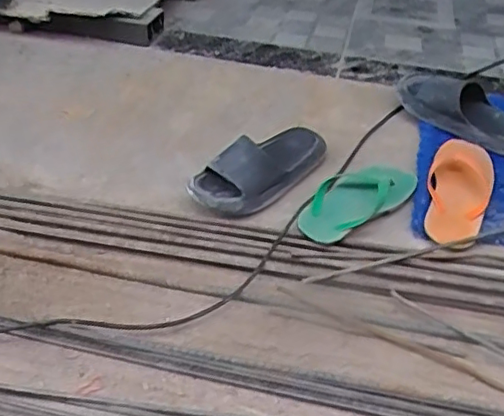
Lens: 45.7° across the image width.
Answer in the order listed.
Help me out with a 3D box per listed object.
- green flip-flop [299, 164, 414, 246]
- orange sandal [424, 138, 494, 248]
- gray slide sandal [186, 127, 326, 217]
[{"bbox_3d":[0.158,-0.019,0.940,0.216,0.034,0.108,-22,45,-30],"label":"green flip-flop"},{"bbox_3d":[0.328,-0.029,0.952,0.100,0.044,0.237,17,39,16],"label":"orange sandal"},{"bbox_3d":[0.021,-0.071,0.972,0.106,0.056,0.256,33,46,32],"label":"gray slide sandal"}]

